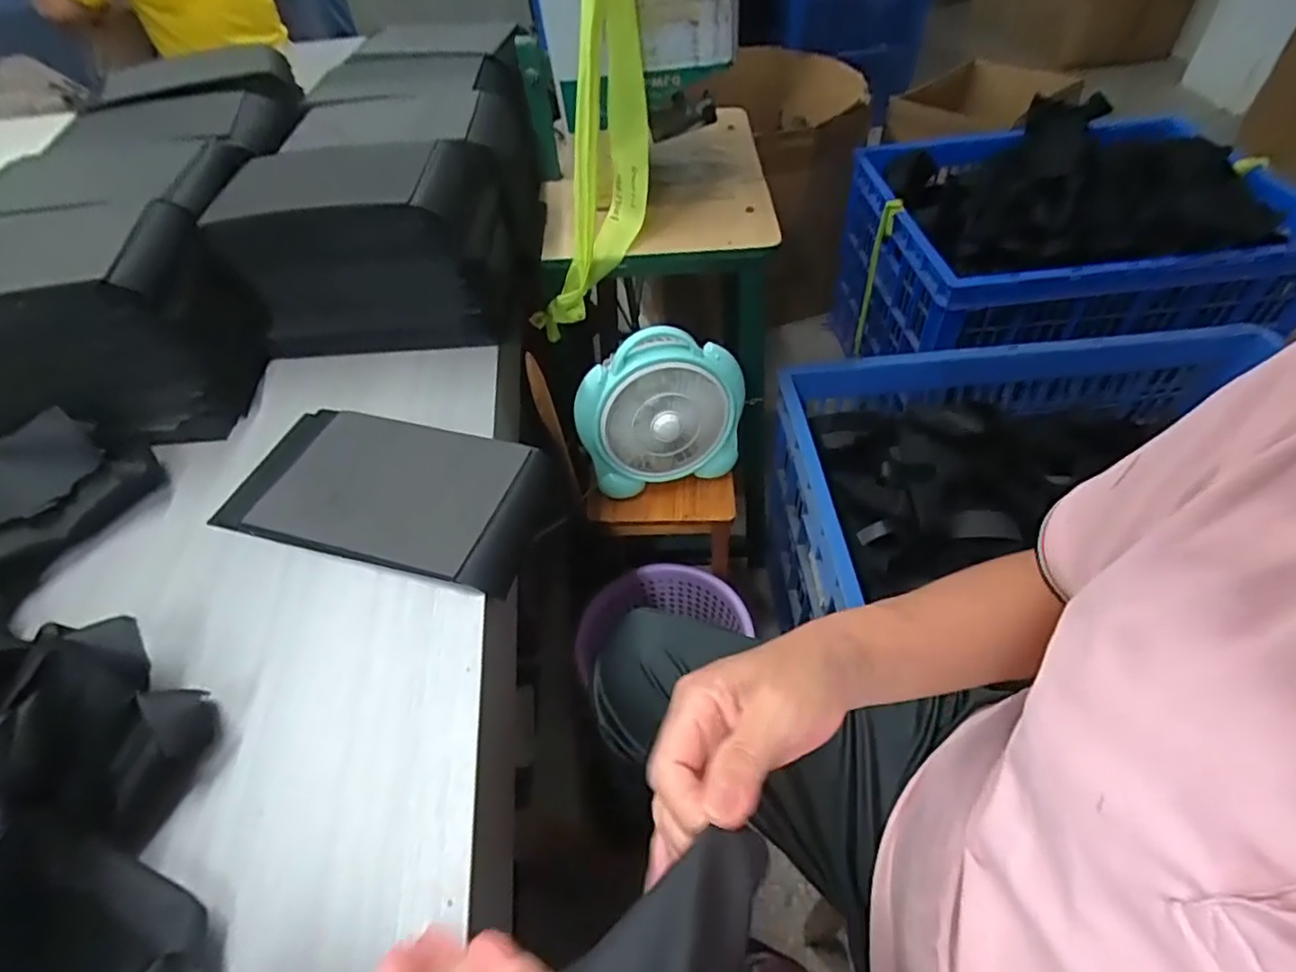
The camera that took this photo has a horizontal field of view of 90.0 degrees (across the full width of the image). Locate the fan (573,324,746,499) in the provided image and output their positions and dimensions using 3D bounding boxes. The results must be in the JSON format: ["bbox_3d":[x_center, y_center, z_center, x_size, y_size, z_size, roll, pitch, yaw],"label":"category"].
[{"bbox_3d":[0.017,-0.112,0.938,0.240,0.217,0.107,-14,49,-7],"label":"fan"}]

